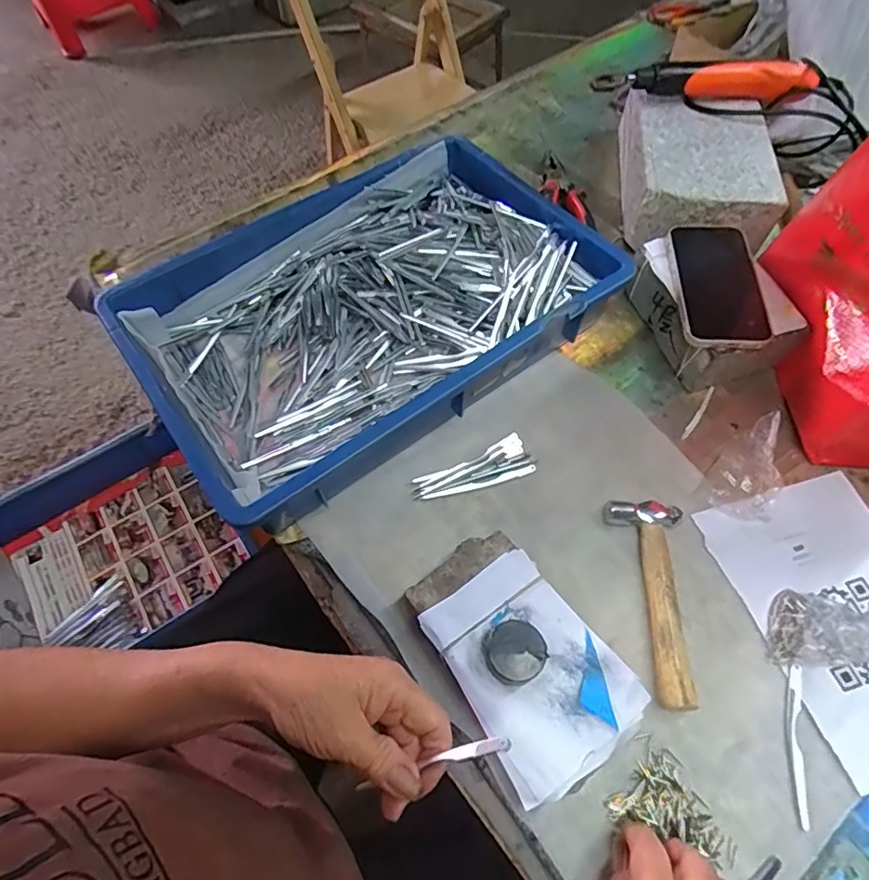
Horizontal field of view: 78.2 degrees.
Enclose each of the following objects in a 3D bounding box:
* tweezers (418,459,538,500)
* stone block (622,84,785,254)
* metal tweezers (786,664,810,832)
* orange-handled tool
[{"bbox_3d":[0.039,0.038,0.478,0.111,0.006,0.011,-15,62,-8],"label":"tweezers"},{"bbox_3d":[0.297,-0.308,0.621,0.146,0.077,0.209,5,61,3],"label":"stone block"},{"bbox_3d":[0.256,0.214,0.378,0.010,0.005,0.102,13,62,7],"label":"metal tweezers"},{"bbox_3d":[0.311,-0.415,0.620,0.244,0.034,0.030,1,60,2],"label":"orange-handled tool"}]

